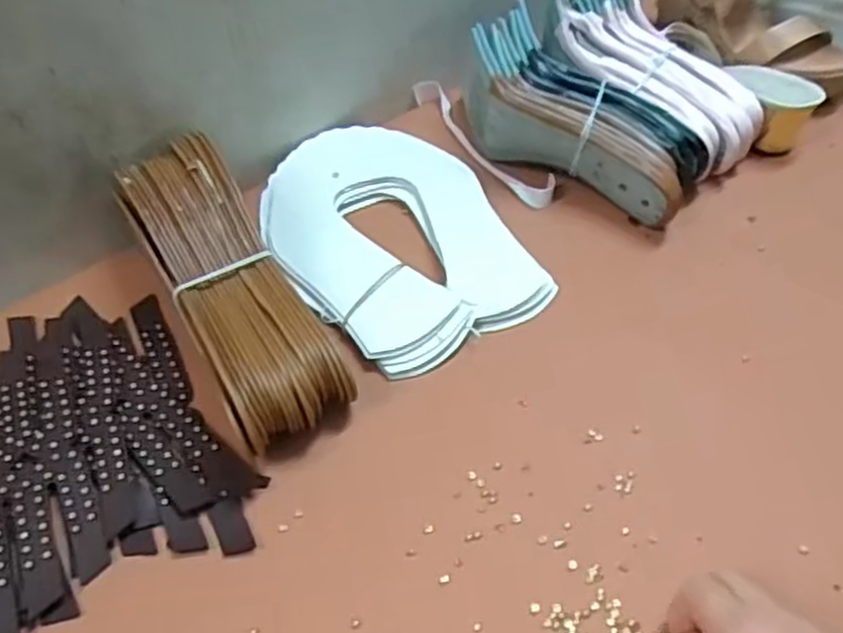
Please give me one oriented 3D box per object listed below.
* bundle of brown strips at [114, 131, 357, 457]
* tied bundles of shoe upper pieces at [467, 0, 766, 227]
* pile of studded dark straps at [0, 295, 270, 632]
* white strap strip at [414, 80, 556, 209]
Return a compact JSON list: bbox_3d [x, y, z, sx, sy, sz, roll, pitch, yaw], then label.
[{"bbox_3d":[-0.134,-0.021,0.514,0.082,0.079,0.239,-25,55,-19],"label":"bundle of brown strips"},{"bbox_3d":[0.169,-0.197,0.652,0.218,0.081,0.229,-36,59,-26],"label":"tied bundles of shoe upper pieces"},{"bbox_3d":[-0.234,0.082,0.475,0.198,0.017,0.221,-21,54,-17],"label":"pile of studded dark straps"},{"bbox_3d":[0.055,-0.162,0.671,0.035,0.015,0.186,-26,55,-20],"label":"white strap strip"}]

